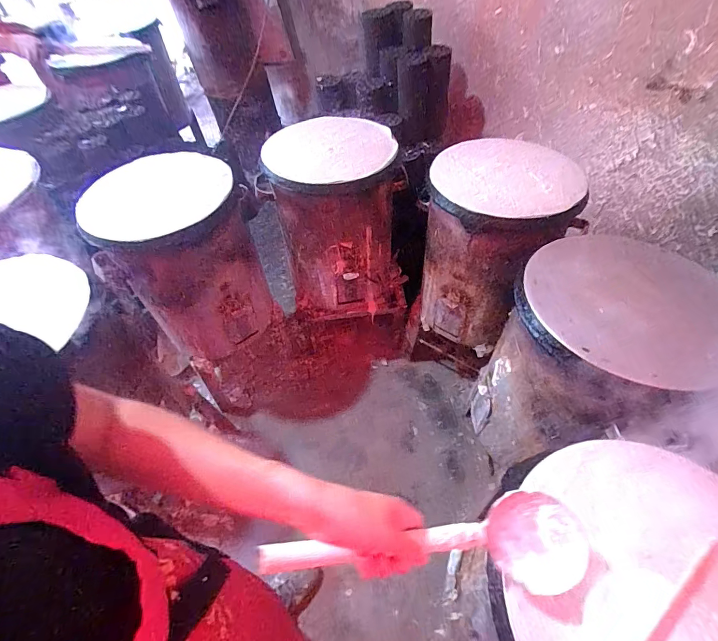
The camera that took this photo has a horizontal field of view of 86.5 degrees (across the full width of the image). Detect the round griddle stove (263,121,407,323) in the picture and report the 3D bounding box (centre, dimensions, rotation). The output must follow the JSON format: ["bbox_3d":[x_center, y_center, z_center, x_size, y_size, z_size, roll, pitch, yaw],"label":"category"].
[{"bbox_3d":[-0.068,-0.325,1.284,0.379,0.530,0.407,-11,53,-6],"label":"round griddle stove"}]

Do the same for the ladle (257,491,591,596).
[{"bbox_3d":[0.069,0.221,0.364,0.317,0.067,0.086,7,50,-19],"label":"ladle"}]

